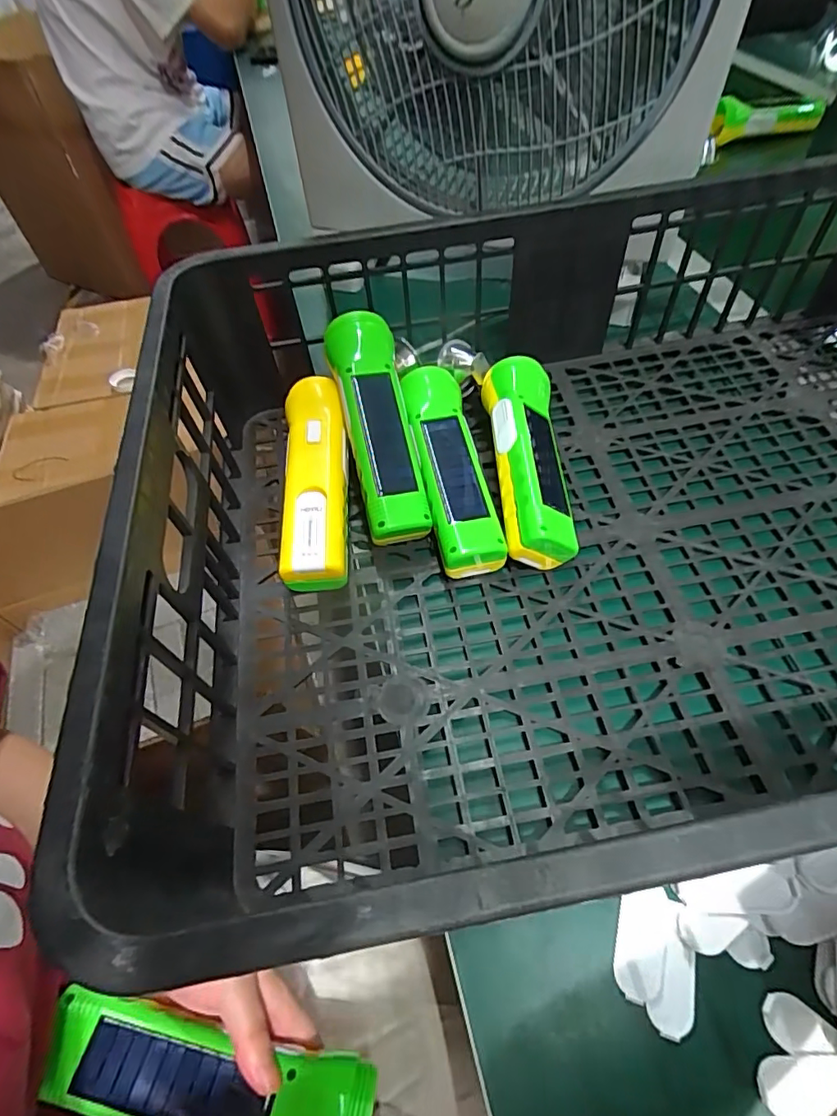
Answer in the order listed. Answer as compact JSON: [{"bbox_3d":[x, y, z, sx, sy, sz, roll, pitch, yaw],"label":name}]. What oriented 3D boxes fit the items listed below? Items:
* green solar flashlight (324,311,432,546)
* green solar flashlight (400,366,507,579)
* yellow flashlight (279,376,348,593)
[{"bbox_3d":[-0.030,-0.095,0.377,0.048,0.043,0.166,-13,74,-4],"label":"green solar flashlight"},{"bbox_3d":[0.022,-0.065,0.384,0.042,0.047,0.162,-10,56,-2],"label":"green solar flashlight"},{"bbox_3d":[-0.072,-0.055,0.380,0.045,0.049,0.160,-7,56,0],"label":"yellow flashlight"}]

